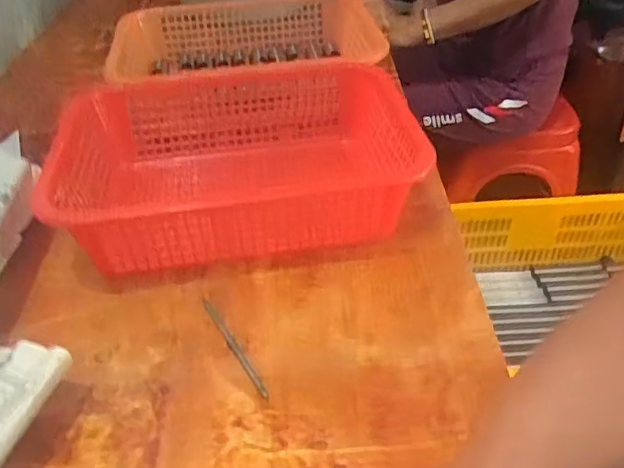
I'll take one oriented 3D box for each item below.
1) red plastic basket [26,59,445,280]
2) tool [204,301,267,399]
[{"bbox_3d":[-0.075,-0.068,0.576,0.309,0.119,0.236,-8,37,-6],"label":"red plastic basket"},{"bbox_3d":[-0.061,0.087,0.453,0.006,0.009,0.109,-22,41,-23],"label":"tool"}]

